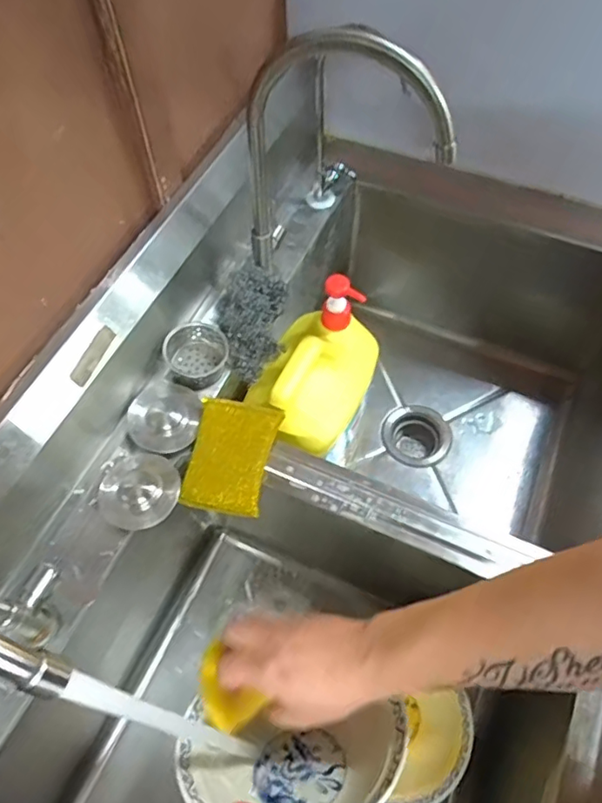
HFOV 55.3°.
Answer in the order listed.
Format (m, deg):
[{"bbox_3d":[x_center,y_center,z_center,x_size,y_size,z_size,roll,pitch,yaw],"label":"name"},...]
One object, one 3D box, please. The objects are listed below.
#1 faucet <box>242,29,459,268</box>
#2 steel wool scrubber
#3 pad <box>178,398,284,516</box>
[{"bbox_3d":[0.045,-0.239,0.609,0.213,0.283,0.037,14,60,8],"label":"faucet"},{"bbox_3d":[-0.063,-0.104,0.707,0.087,0.038,0.136,-3,59,-2],"label":"steel wool scrubber"},{"bbox_3d":[-0.075,0.058,0.623,0.084,0.017,0.120,11,79,5],"label":"pad"}]

